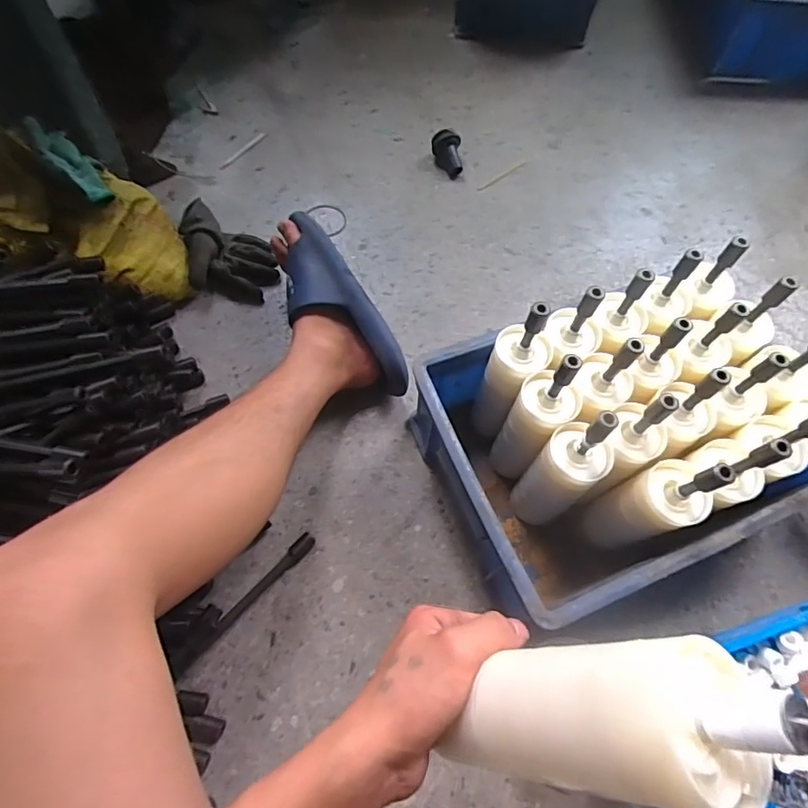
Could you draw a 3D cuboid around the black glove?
[{"bbox_3d":[-0.282,-0.225,0.770,0.186,0.042,0.133,26,66,10],"label":"black glove"}]

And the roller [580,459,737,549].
[{"bbox_3d":[0.248,0.102,0.499,0.068,0.195,0.065,-17,66,-11],"label":"roller"}]

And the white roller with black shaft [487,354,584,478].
[{"bbox_3d":[0.142,0.019,0.551,0.060,0.232,0.070,39,69,15],"label":"white roller with black shaft"}]

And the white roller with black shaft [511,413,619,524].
[{"bbox_3d":[0.164,0.072,0.529,0.060,0.226,0.062,1,64,-2],"label":"white roller with black shaft"}]

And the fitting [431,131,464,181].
[{"bbox_3d":[0.082,-0.446,0.896,0.049,0.045,0.082,-16,66,-10],"label":"fitting"}]

